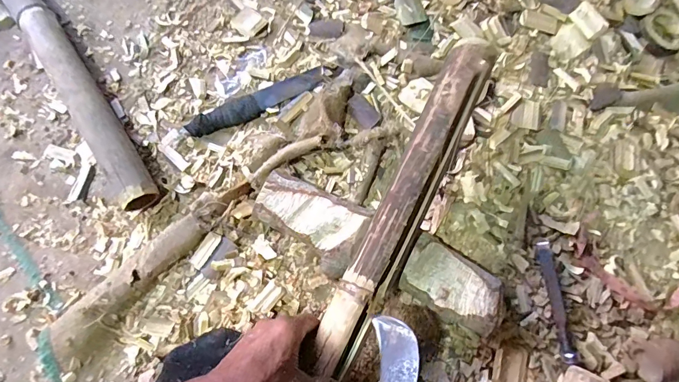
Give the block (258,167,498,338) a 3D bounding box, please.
[{"bbox_3d":[0.047,0.079,0.502,0.326,0.058,0.090,22,74,5],"label":"block"}]

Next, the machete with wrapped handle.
[{"bbox_3d":[-0.119,-0.131,0.579,0.209,0.015,0.034,-28,76,-10],"label":"machete with wrapped handle"}]

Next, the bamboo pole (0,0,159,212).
[{"bbox_3d":[-0.436,-0.233,0.579,0.052,0.055,0.628,-35,78,-11],"label":"bamboo pole"}]

